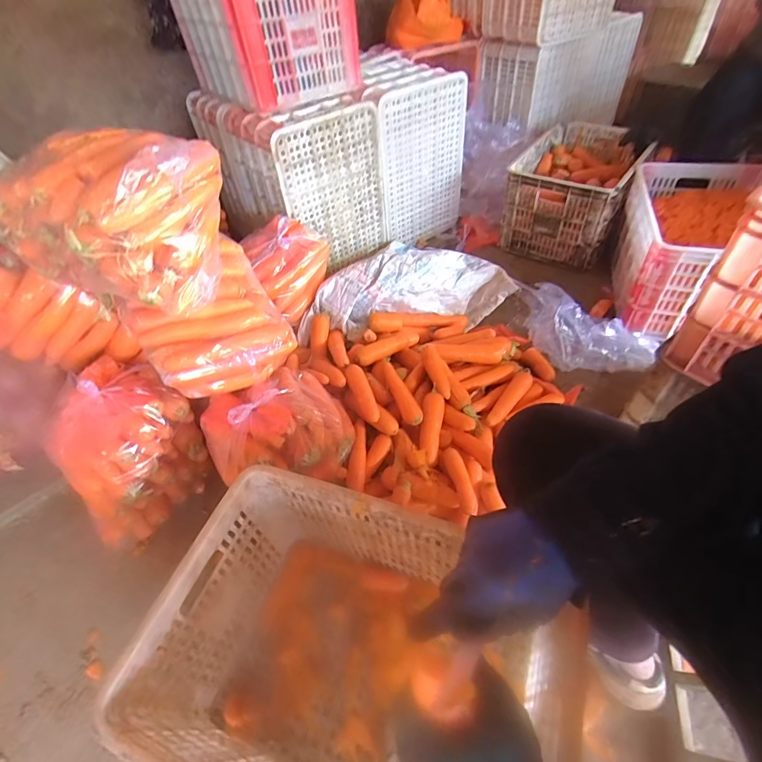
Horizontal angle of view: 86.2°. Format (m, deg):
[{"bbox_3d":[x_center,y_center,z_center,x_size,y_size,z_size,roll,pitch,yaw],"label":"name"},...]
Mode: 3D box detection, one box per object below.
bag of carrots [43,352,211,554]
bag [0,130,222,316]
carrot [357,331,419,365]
[{"bbox_3d":[-0.528,0.144,0.846,0.213,0.282,0.275,18,53,21],"label":"bag of carrots"},{"bbox_3d":[-0.455,-0.288,0.710,0.321,0.201,0.252,9,50,14],"label":"bag"},{"bbox_3d":[0.022,-0.093,1.074,0.209,0.035,0.040,-25,49,-38],"label":"carrot"}]

